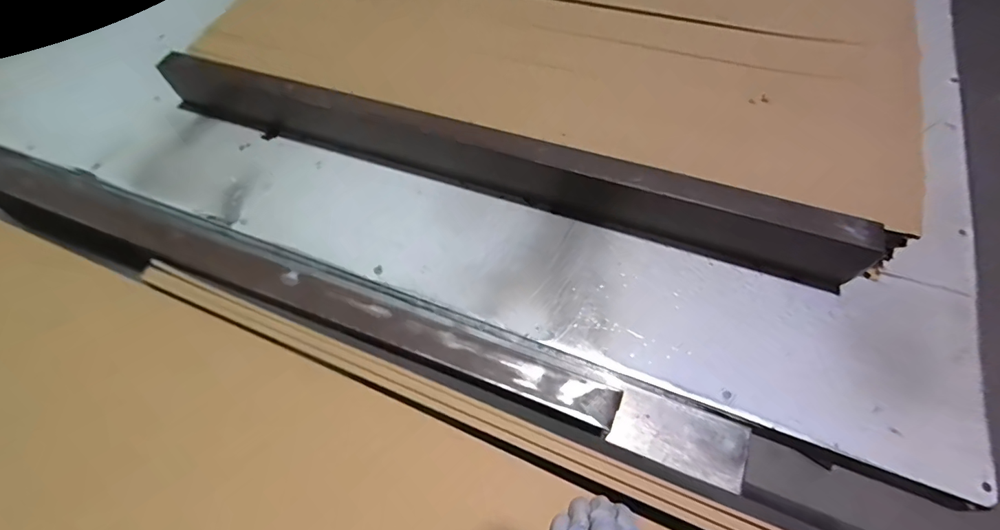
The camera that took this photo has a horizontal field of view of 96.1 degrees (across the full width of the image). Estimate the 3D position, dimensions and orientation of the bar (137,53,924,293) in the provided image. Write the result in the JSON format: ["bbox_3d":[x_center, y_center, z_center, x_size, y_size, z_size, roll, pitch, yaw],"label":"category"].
[{"bbox_3d":[-0.044,-0.146,0.612,1.010,0.088,0.054,17,64,13],"label":"bar"}]

